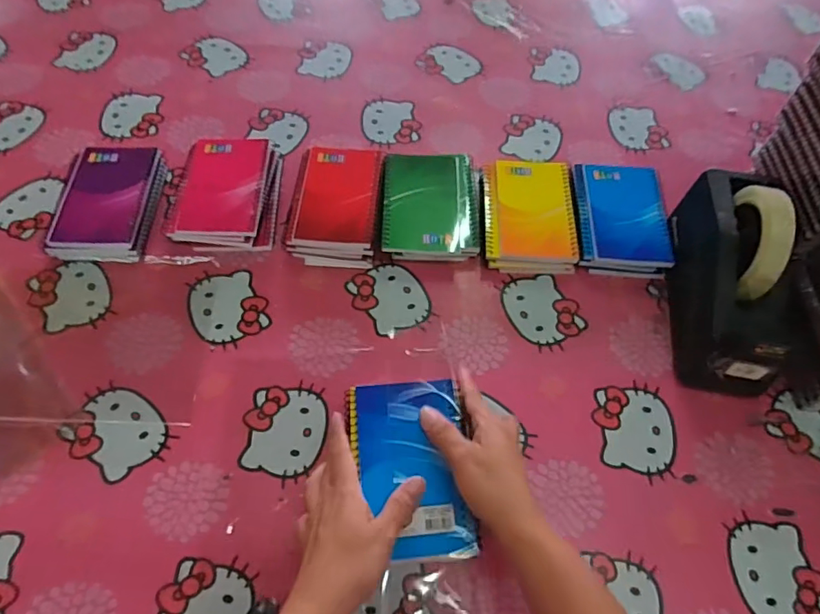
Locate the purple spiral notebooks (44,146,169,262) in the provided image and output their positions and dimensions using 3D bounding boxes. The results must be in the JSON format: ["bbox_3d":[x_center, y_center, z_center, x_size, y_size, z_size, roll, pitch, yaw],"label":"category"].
[{"bbox_3d":[-0.320,-0.113,0.559,0.091,0.028,0.138,3,61,-2],"label":"purple spiral notebooks"}]

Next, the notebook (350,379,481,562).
[{"bbox_3d":[0.002,0.122,0.404,0.088,0.010,0.132,-3,61,-5],"label":"notebook"}]

